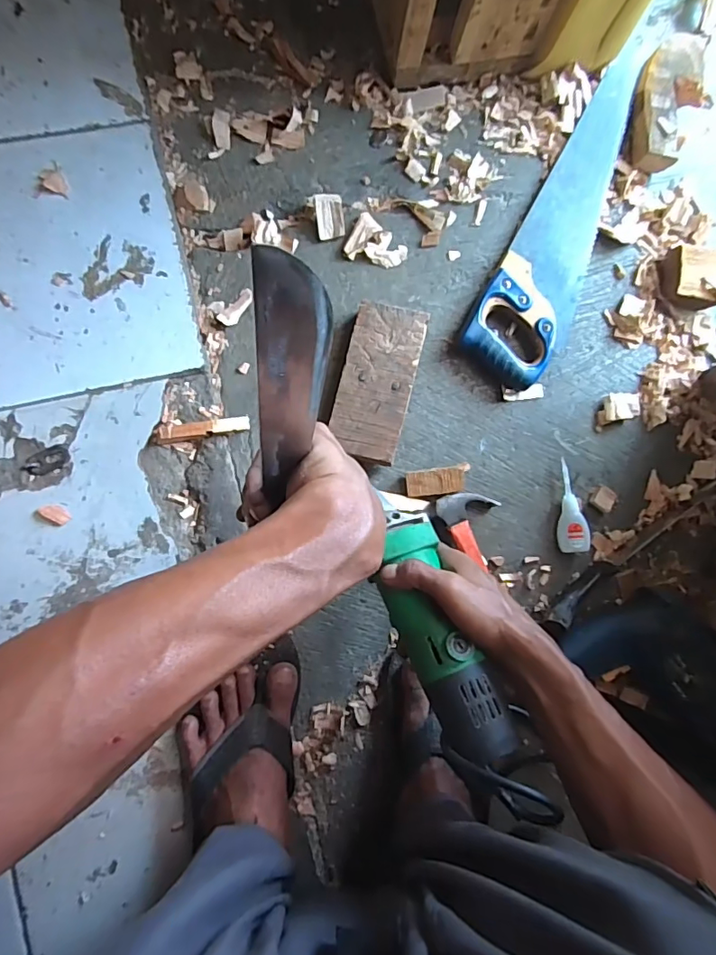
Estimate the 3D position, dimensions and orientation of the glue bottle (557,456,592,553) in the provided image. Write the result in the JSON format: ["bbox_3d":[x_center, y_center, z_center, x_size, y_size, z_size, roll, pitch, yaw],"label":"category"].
[{"bbox_3d":[0.246,0.034,0.588,0.031,0.019,0.106,-7,87,-6],"label":"glue bottle"}]

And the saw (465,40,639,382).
[{"bbox_3d":[0.262,-0.310,0.606,0.108,0.027,0.431,30,84,-3],"label":"saw"}]

